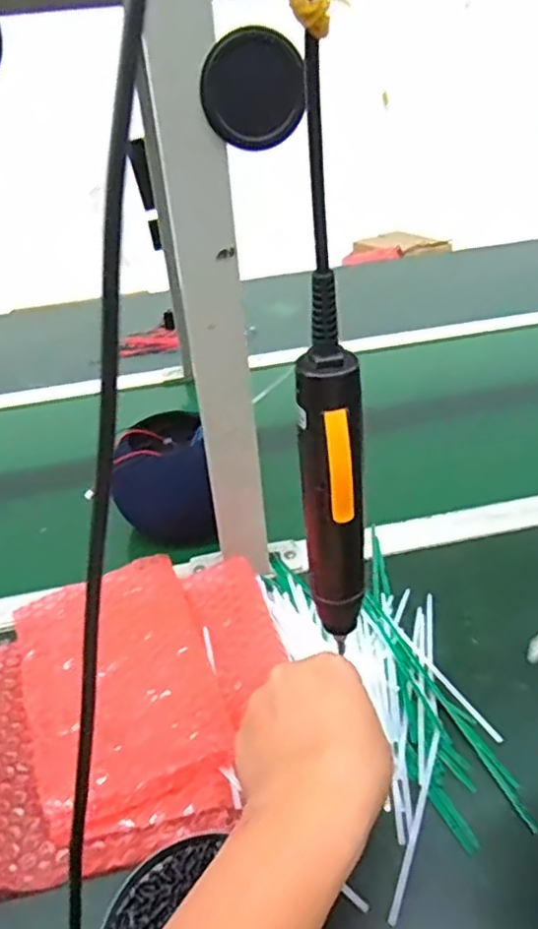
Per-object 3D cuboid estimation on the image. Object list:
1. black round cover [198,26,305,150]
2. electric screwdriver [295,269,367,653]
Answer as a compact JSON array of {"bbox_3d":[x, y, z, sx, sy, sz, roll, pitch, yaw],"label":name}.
[{"bbox_3d":[-0.009,-0.216,0.375,0.060,0.058,0.005,-37,29,30],"label":"black round cover"},{"bbox_3d":[0.034,0.012,0.338,0.032,0.213,0.035,4,34,14],"label":"electric screwdriver"}]

